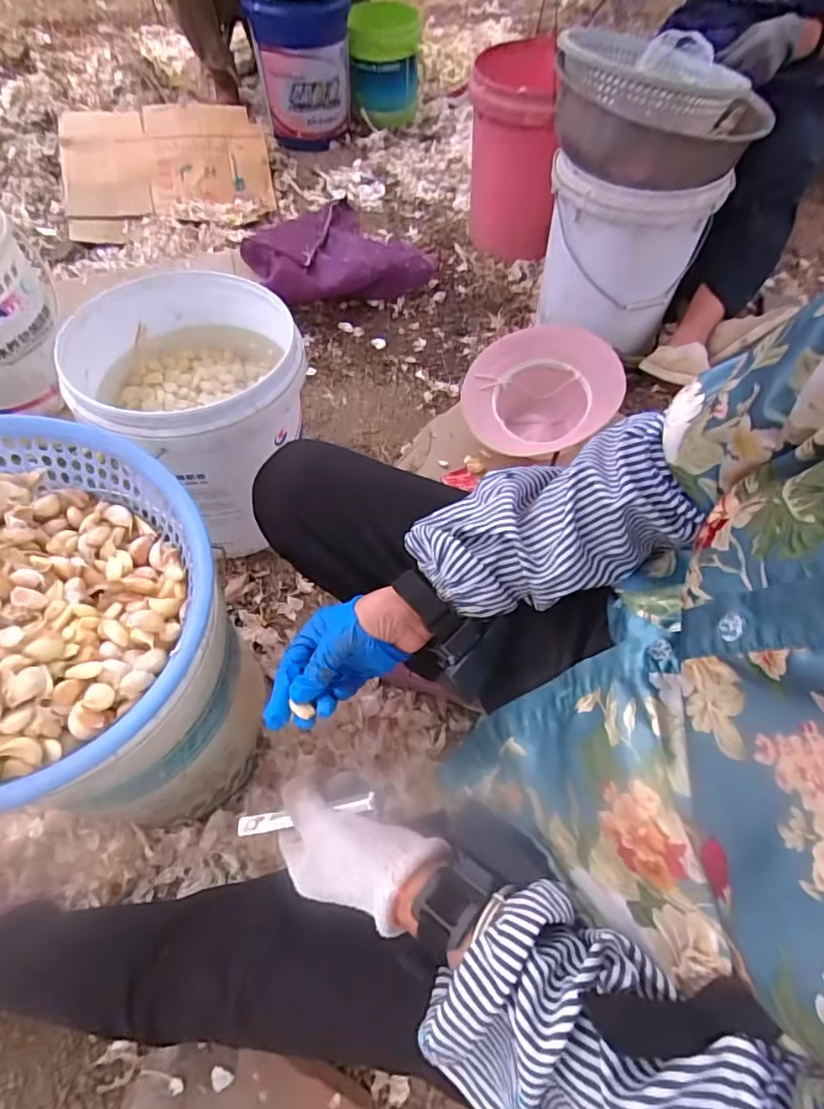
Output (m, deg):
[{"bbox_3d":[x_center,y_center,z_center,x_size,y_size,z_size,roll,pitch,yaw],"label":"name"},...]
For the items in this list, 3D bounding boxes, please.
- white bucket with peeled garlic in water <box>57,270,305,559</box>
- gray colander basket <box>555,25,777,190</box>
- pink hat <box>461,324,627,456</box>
[{"bbox_3d":[-0.296,-0.207,0.851,0.274,0.286,0.300,-8,58,-5],"label":"white bucket with peeled garlic in water"},{"bbox_3d":[0.424,-0.801,0.976,0.342,0.114,0.352,6,58,2],"label":"gray colander basket"},{"bbox_3d":[0.234,-0.280,1.053,0.269,0.156,0.251,10,58,6],"label":"pink hat"}]

